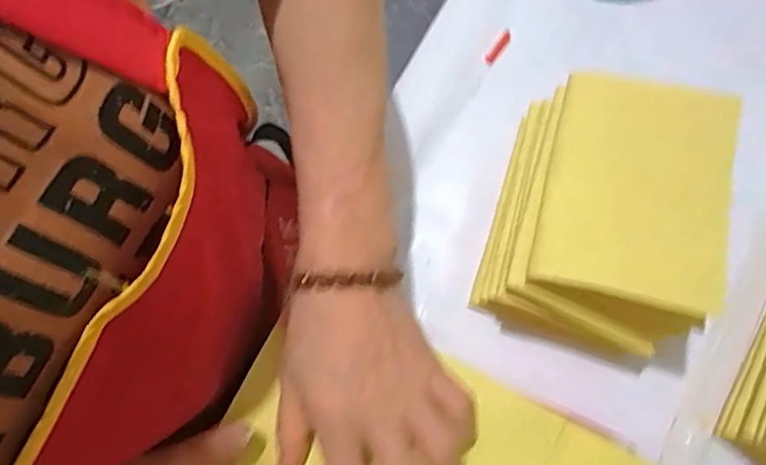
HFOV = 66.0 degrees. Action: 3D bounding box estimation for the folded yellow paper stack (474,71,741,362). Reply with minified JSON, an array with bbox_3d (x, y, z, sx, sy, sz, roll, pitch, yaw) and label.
[{"bbox_3d":[0.152,-0.017,0.397,0.135,0.076,0.169,17,76,5],"label":"folded yellow paper stack"}]

